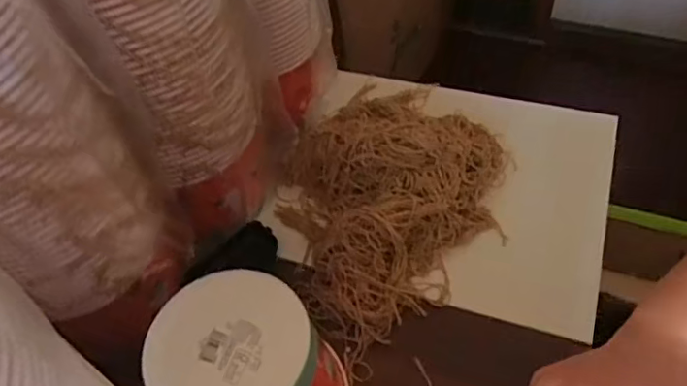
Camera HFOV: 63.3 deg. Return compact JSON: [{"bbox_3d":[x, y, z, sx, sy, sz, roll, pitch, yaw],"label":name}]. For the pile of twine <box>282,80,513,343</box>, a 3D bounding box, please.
[{"bbox_3d":[0.061,-0.024,0.675,0.284,0.087,0.362,-14,51,-7],"label":"pile of twine"}]

